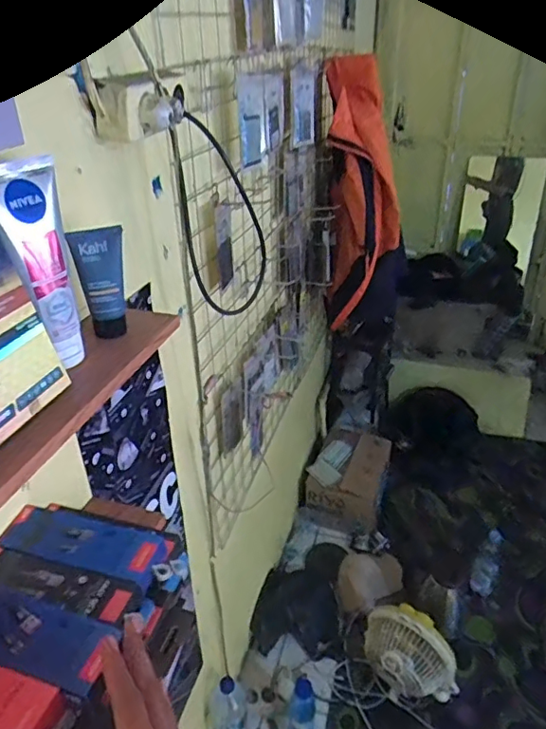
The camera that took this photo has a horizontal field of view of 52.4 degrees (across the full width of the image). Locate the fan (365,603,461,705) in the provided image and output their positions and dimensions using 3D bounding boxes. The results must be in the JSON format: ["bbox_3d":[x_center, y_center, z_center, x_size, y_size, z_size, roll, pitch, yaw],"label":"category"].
[{"bbox_3d":[0.346,0.758,1.428,0.249,0.246,0.133,16,34,26],"label":"fan"}]

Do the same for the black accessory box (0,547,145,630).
[{"bbox_3d":[-0.193,0.192,0.485,0.151,0.023,0.042,7,31,14],"label":"black accessory box"}]

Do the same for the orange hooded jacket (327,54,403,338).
[{"bbox_3d":[0.279,-0.492,1.736,0.239,0.776,0.152,3,30,6],"label":"orange hooded jacket"}]

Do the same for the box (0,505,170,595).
[{"bbox_3d":[-0.181,0.170,0.527,0.151,0.027,0.056,7,31,14],"label":"box"}]

